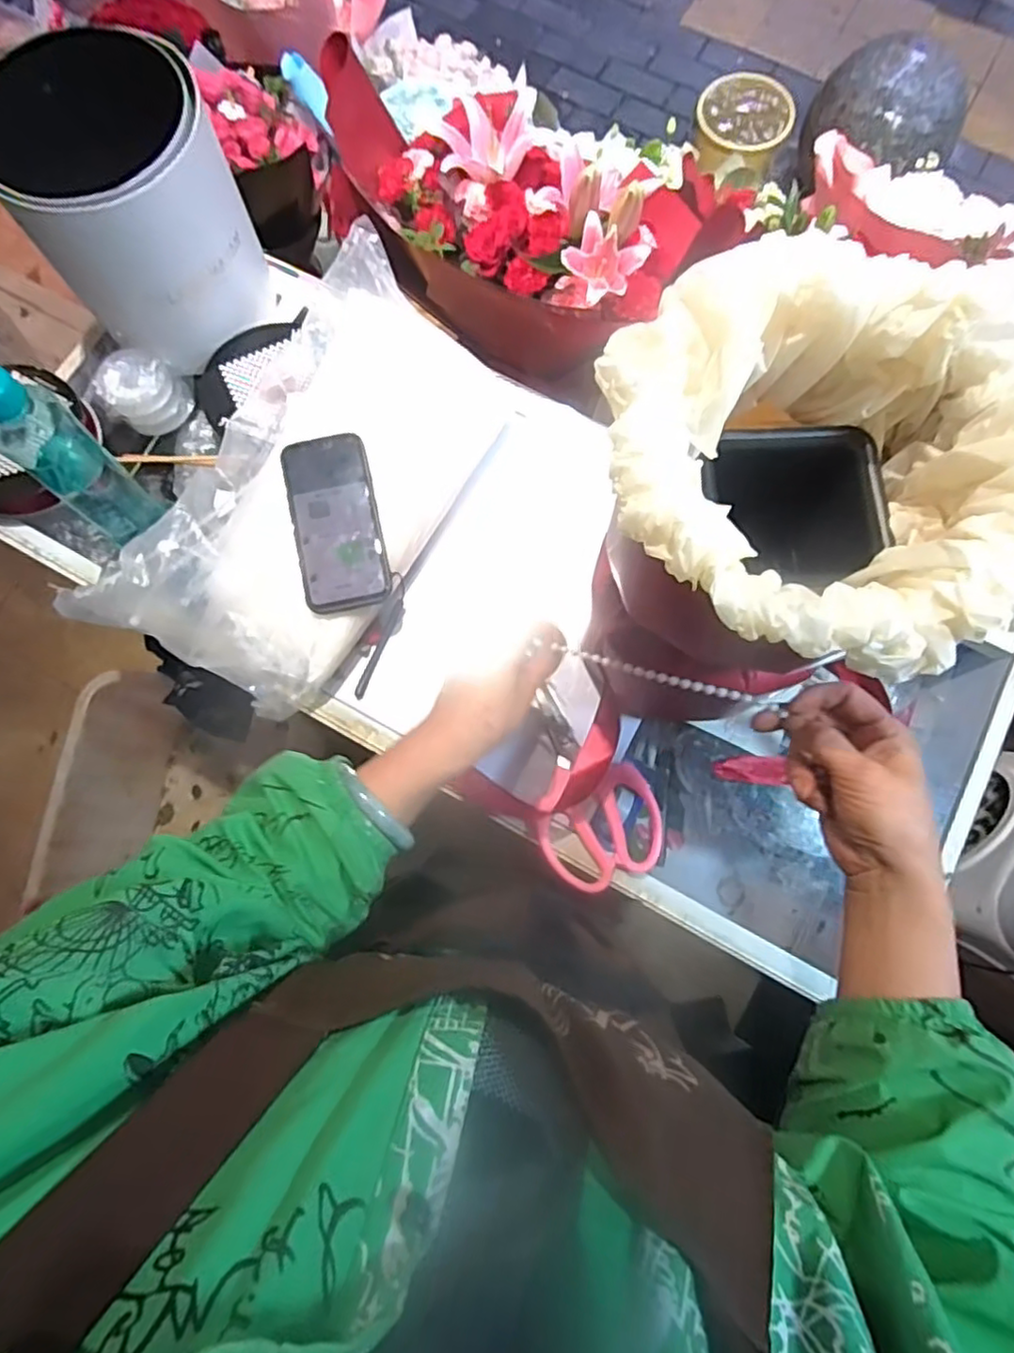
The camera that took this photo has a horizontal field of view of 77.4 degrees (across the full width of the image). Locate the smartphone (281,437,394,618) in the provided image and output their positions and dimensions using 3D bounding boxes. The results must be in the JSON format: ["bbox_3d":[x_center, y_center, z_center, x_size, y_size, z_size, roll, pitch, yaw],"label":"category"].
[{"bbox_3d":[-0.154,-0.140,0.569,0.075,0.016,0.158,-12,78,-3],"label":"smartphone"}]

